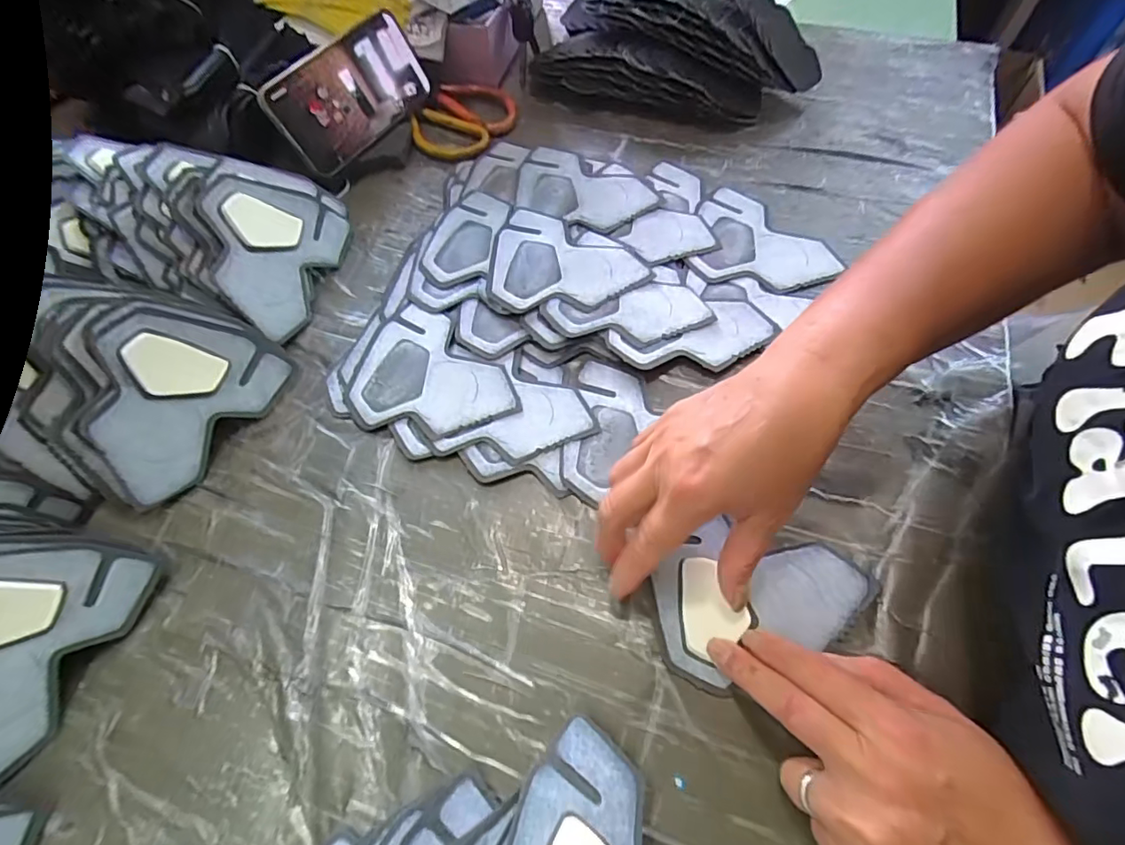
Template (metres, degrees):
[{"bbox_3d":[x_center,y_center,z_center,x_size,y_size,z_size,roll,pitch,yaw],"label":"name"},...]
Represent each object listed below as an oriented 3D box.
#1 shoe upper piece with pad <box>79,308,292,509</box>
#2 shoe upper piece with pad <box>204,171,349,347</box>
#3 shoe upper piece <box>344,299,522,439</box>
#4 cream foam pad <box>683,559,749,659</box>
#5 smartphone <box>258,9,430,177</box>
[{"bbox_3d":[-0.256,-0.019,0.355,0.009,0.095,0.126,7,58,46],"label":"shoe upper piece with pad"},{"bbox_3d":[-0.225,-0.141,0.421,0.012,0.096,0.128,-3,58,41],"label":"shoe upper piece with pad"},{"bbox_3d":[-0.091,-0.039,0.396,0.121,0.010,0.101,7,62,7],"label":"shoe upper piece"},{"bbox_3d":[0.085,0.103,0.304,0.035,0.005,0.051,3,62,6],"label":"cream foam pad"},{"bbox_3d":[-0.188,-0.294,0.484,0.011,0.076,0.152,19,62,40],"label":"smartphone"}]

